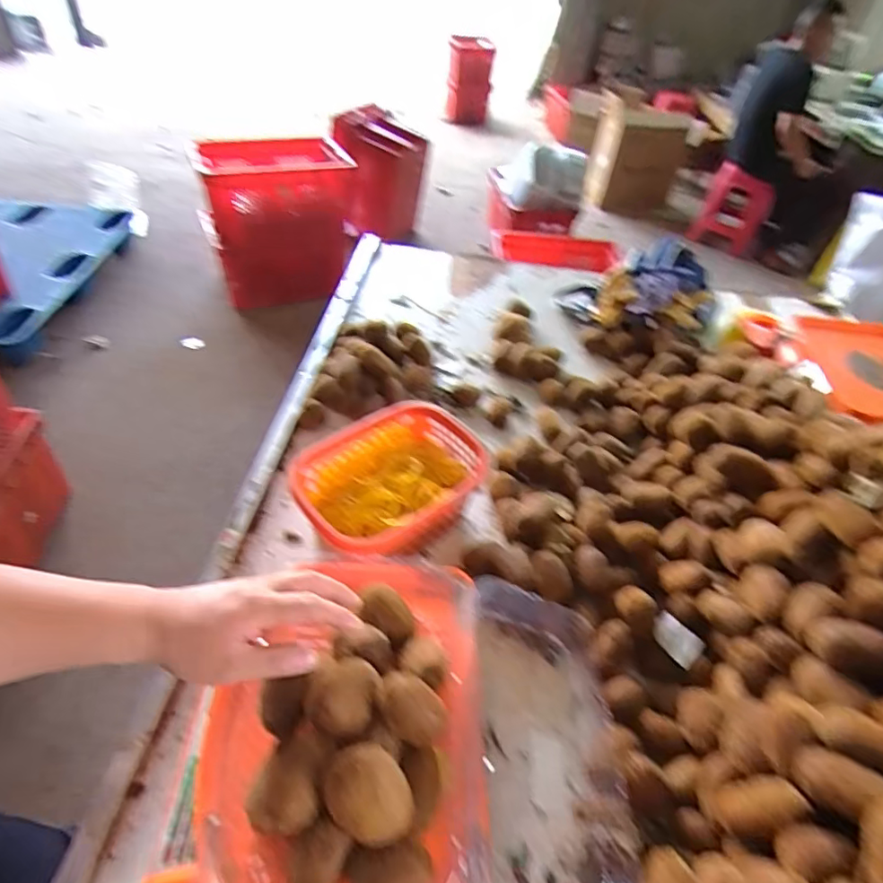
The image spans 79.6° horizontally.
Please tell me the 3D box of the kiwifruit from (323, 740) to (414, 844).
[{"bbox_3d":[-0.049,0.244,0.373,0.069,0.042,0.054,24,48,18],"label":"kiwifruit"}]

